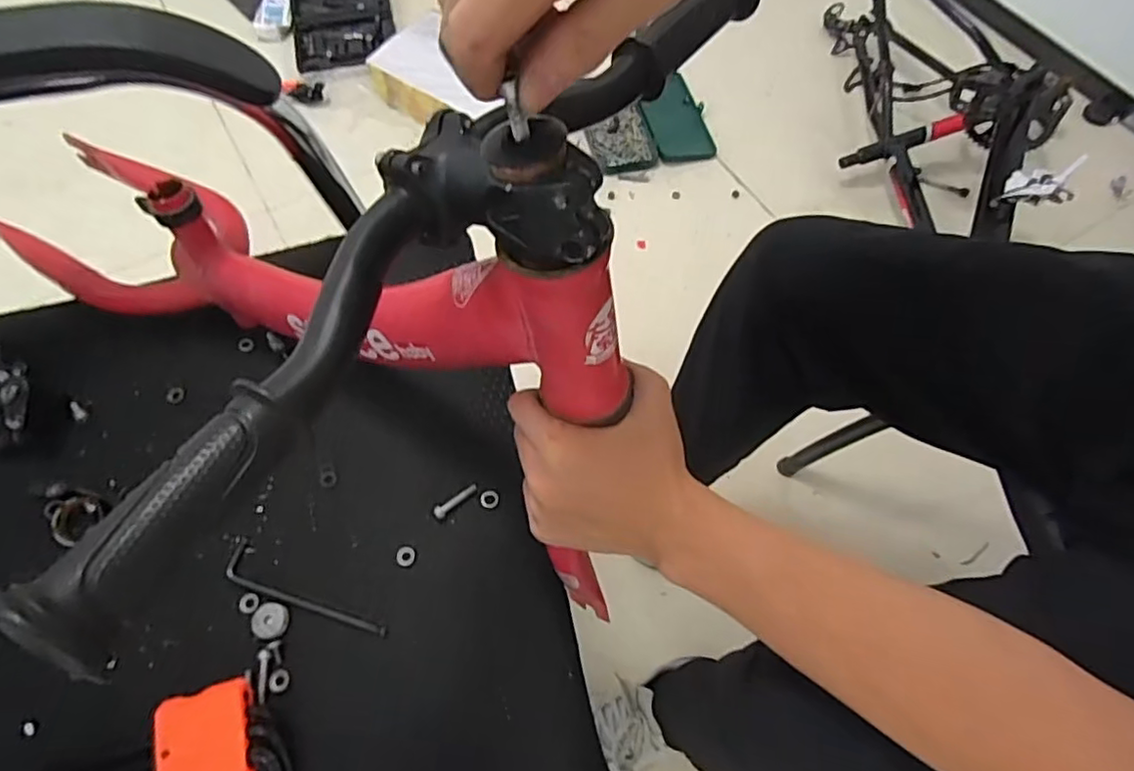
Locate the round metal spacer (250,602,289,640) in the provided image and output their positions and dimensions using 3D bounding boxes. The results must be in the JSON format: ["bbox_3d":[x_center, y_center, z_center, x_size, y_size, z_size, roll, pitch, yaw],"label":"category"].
[{"bbox_3d":[-0.192,0.151,0.404,0.024,0.004,0.022,1,63,-1],"label":"round metal spacer"}]

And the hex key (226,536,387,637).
[{"bbox_3d":[-0.173,0.136,0.412,0.122,0.004,0.026,22,64,9],"label":"hex key"}]

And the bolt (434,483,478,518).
[{"bbox_3d":[-0.077,0.080,0.435,0.035,0.004,0.008,-34,69,-17],"label":"bolt"}]

